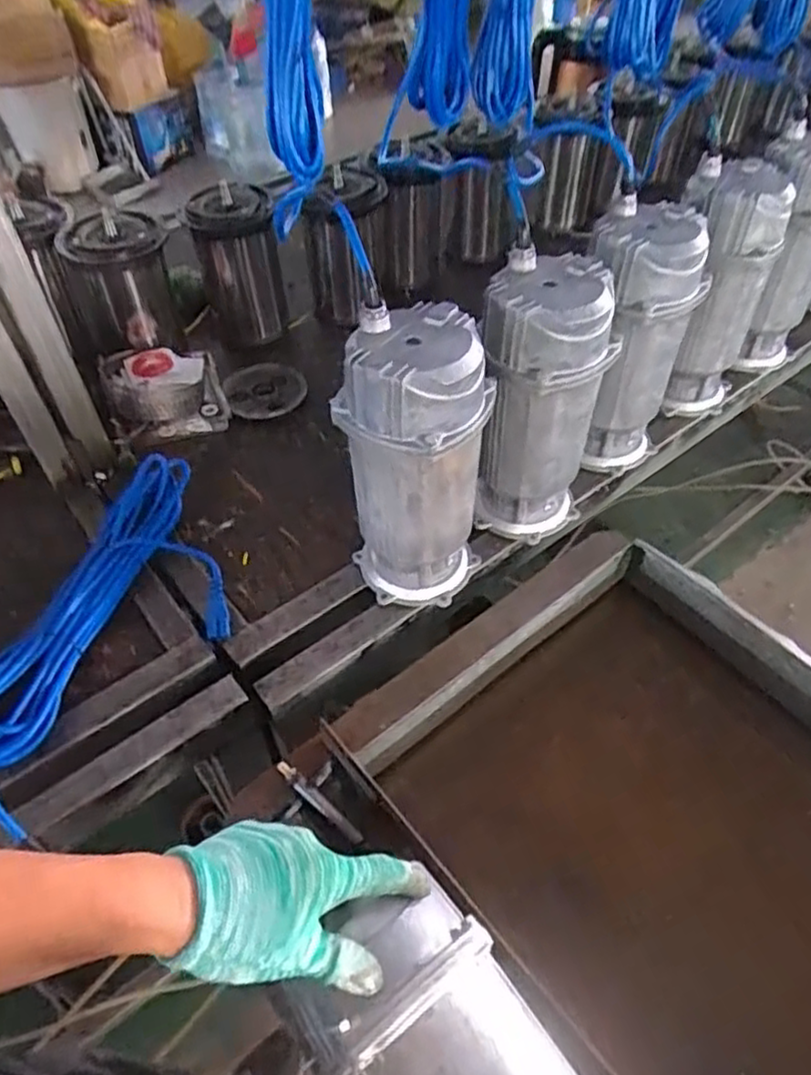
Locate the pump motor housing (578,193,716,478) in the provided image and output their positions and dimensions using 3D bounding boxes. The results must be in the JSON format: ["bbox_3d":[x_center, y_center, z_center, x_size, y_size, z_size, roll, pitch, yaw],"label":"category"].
[{"bbox_3d":[0.259,-0.218,0.821,0.128,0.289,0.136,14,50,12],"label":"pump motor housing"}]

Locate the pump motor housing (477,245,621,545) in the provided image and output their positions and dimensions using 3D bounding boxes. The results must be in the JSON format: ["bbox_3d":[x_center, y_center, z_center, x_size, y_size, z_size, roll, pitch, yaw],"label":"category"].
[{"bbox_3d":[0.139,-0.132,0.744,0.128,0.289,0.116,6,49,6],"label":"pump motor housing"}]

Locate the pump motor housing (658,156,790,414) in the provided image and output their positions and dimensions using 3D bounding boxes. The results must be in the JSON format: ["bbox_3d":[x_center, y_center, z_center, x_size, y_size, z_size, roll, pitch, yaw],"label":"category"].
[{"bbox_3d":[0.386,-0.306,0.894,0.122,0.290,0.123,-22,52,-18],"label":"pump motor housing"}]

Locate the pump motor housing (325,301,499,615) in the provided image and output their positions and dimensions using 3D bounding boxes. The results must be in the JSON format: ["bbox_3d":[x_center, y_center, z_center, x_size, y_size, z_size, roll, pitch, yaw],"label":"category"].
[{"bbox_3d":[0.008,-0.065,0.689,0.125,0.293,0.115,26,54,21],"label":"pump motor housing"}]

